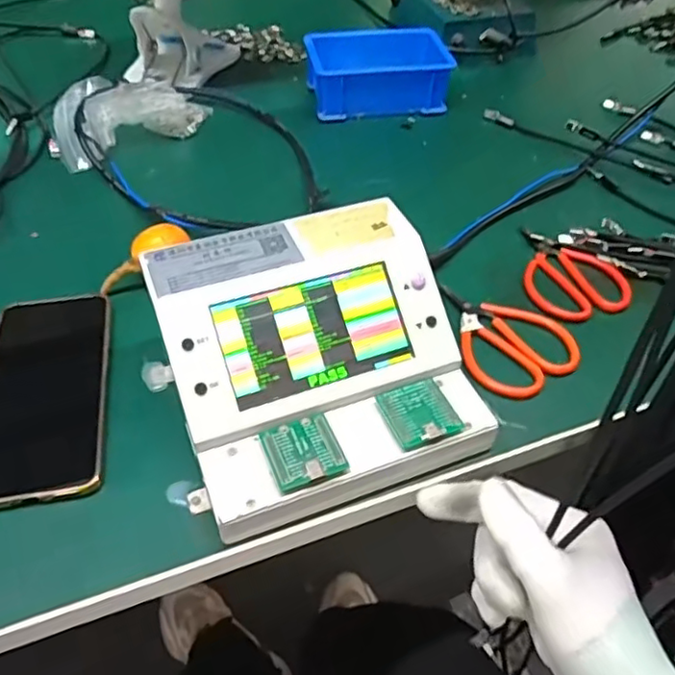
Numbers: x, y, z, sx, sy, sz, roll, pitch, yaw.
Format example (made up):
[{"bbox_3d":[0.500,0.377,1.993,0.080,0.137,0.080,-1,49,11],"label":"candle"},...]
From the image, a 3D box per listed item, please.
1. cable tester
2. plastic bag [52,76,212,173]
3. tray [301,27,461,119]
[{"bbox_3d":[-0.011,0.012,0.381,0.173,0.086,0.164,-17,50,-17],"label":"cable tester"},{"bbox_3d":[-0.206,-0.229,0.623,0.154,0.041,0.130,-17,50,-17],"label":"plastic bag"},{"bbox_3d":[0.040,-0.276,0.665,0.146,0.063,0.085,-4,48,-6],"label":"tray"}]

